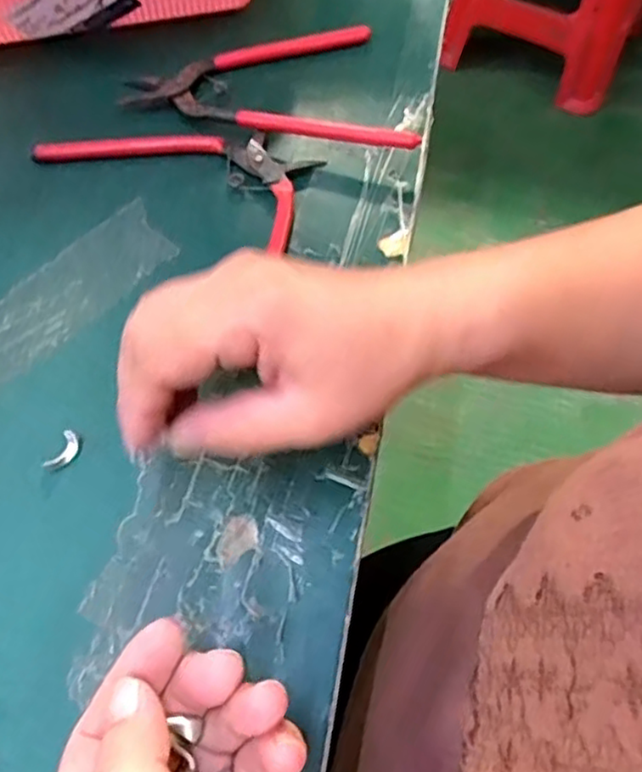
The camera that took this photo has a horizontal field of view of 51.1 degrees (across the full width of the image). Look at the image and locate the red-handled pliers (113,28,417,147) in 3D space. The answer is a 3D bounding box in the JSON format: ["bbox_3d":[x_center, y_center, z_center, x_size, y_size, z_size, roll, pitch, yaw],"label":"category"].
[{"bbox_3d":[-0.025,-0.176,0.382,0.164,0.019,0.099,8,62,3],"label":"red-handled pliers"}]

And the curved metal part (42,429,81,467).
[{"bbox_3d":[-0.108,0.028,0.284,0.009,0.006,0.018,15,62,7],"label":"curved metal part"}]

